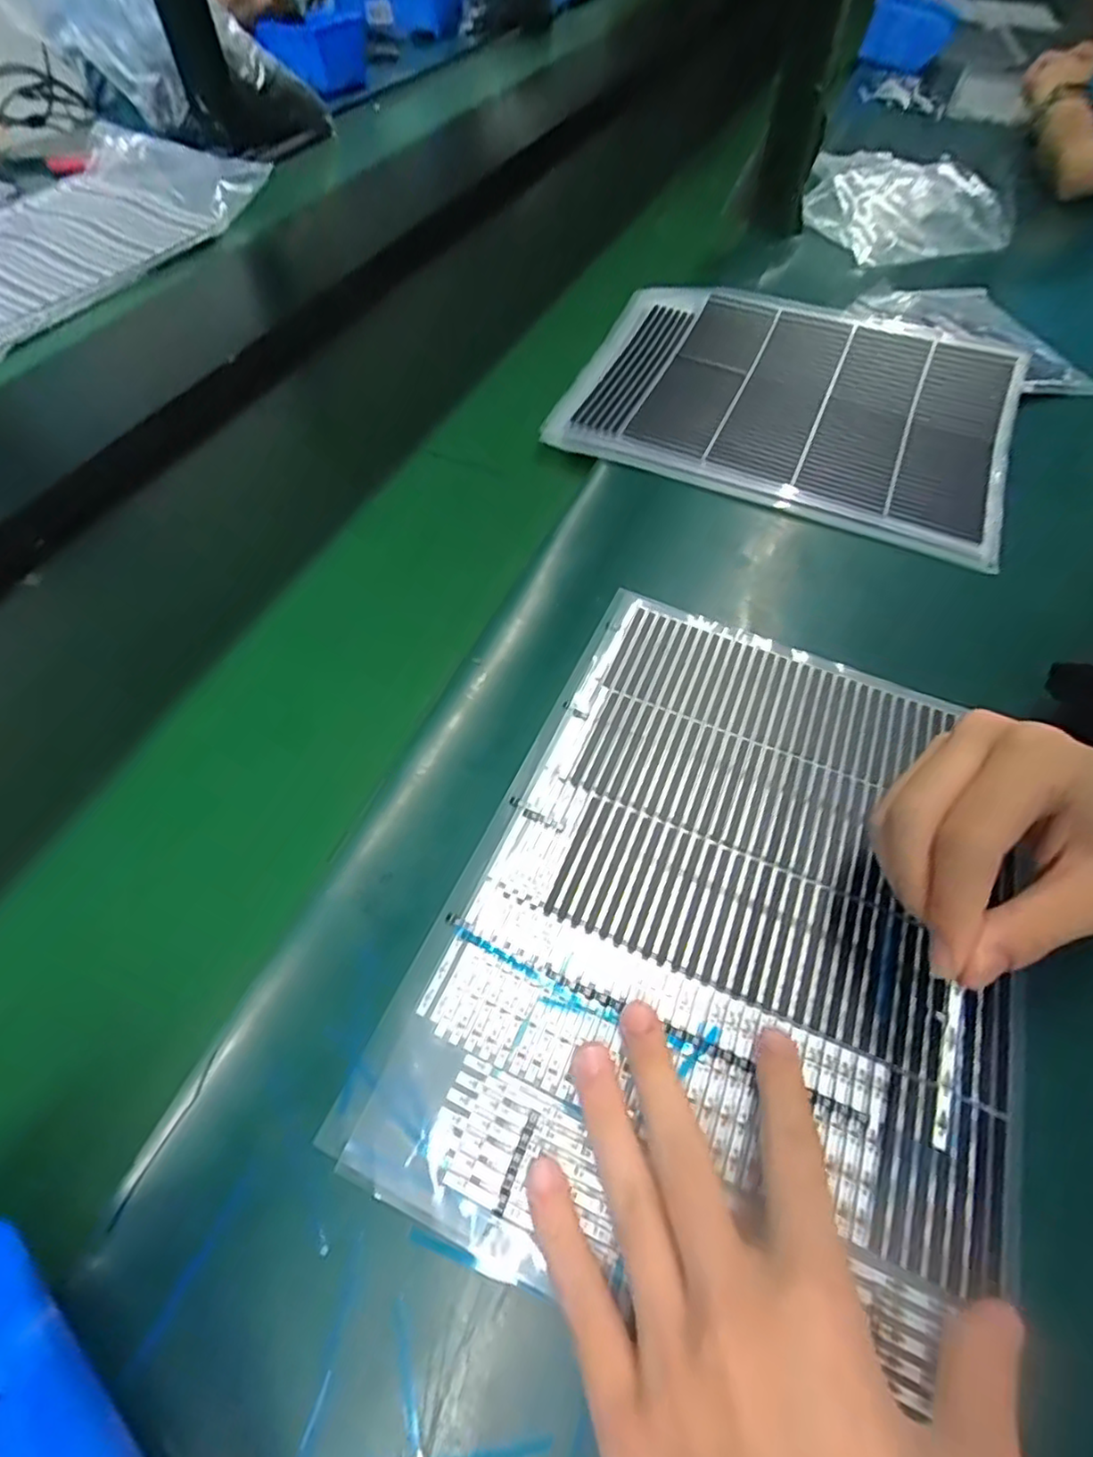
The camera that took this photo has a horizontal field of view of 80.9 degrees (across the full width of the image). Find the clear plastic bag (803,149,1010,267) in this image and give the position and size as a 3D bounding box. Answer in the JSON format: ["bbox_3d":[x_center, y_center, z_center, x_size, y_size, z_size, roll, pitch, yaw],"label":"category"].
[{"bbox_3d":[0.371,-0.540,0.660,0.207,0.040,0.196,22,59,13],"label":"clear plastic bag"}]

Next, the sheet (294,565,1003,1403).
[{"bbox_3d":[0.084,0.077,0.286,0.227,0.007,0.303,21,59,13],"label":"sheet"}]

